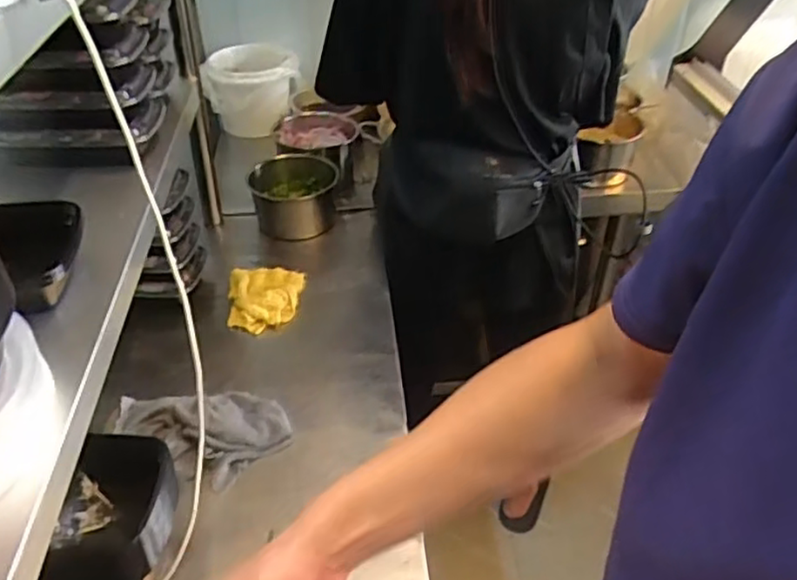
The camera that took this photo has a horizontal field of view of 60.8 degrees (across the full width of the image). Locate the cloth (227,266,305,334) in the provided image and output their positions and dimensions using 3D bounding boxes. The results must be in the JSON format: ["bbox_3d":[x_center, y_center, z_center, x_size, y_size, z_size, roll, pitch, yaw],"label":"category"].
[{"bbox_3d":[-0.209,0.009,1.076,0.113,0.030,0.126,-3,39,-5],"label":"cloth"}]

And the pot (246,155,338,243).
[{"bbox_3d":[-0.185,-0.166,1.209,0.155,0.098,0.125,-2,39,-4],"label":"pot"}]

